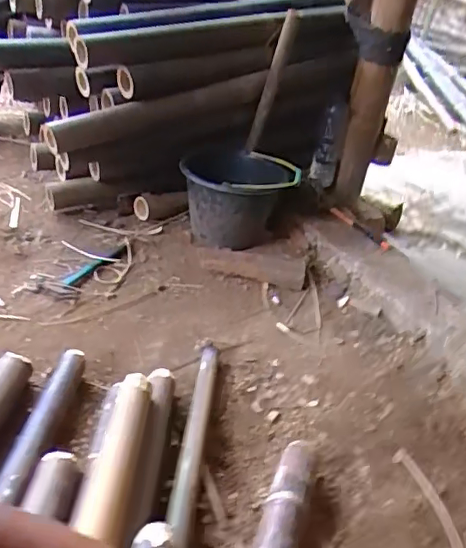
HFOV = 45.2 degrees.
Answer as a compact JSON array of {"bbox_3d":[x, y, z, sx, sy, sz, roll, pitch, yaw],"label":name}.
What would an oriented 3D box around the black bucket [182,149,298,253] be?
[{"bbox_3d":[0.015,-0.220,1.542,0.301,0.199,0.332,9,31,-1],"label":"black bucket"}]

